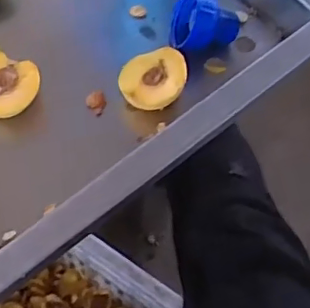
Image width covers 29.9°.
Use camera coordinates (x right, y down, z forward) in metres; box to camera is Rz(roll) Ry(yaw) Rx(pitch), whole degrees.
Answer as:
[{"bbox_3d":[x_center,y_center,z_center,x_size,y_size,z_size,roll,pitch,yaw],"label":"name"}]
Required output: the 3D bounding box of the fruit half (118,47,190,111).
[{"bbox_3d":[-0.002,-0.061,0.526,0.058,0.042,0.059,1,62,-2],"label":"fruit half"}]

